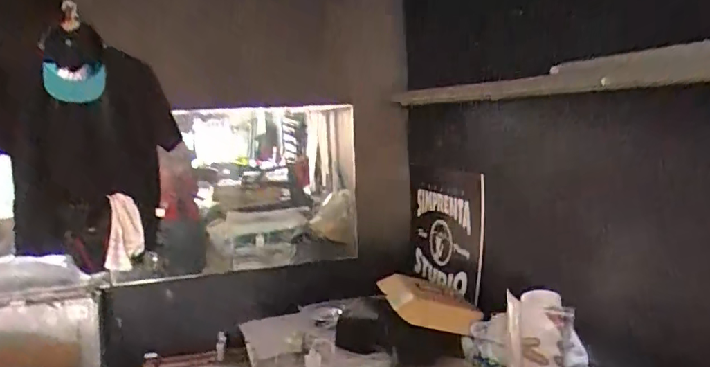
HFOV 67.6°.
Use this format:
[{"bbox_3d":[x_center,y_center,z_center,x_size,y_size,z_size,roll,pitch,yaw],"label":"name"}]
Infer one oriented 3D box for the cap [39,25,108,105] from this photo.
[{"bbox_3d":[-0.896,-0.378,1.691,0.175,0.223,0.108,-7,8,-25],"label":"cap"}]

